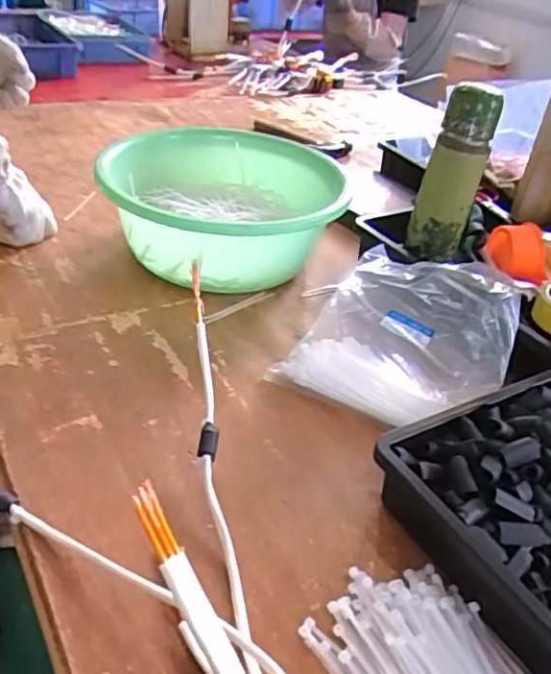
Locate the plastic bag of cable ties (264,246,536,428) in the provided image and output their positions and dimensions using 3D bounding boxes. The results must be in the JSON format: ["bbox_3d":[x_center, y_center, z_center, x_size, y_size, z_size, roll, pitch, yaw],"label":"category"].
[{"bbox_3d":[0.143,-0.004,0.652,0.199,0.087,0.223,24,38,23],"label":"plastic bag of cable ties"}]

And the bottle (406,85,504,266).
[{"bbox_3d":[0.214,-0.197,0.744,0.069,0.190,0.063,15,36,11],"label":"bottle"}]

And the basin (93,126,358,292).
[{"bbox_3d":[-0.069,-0.154,0.788,0.299,0.120,0.329,4,35,-4],"label":"basin"}]

